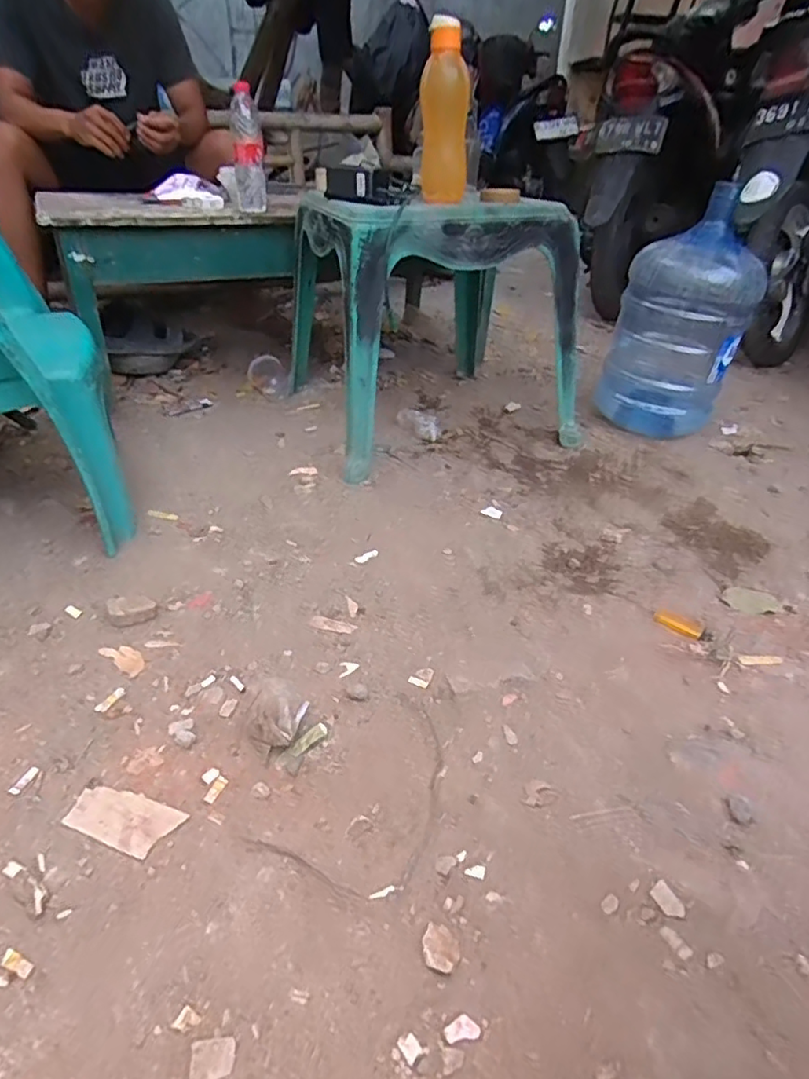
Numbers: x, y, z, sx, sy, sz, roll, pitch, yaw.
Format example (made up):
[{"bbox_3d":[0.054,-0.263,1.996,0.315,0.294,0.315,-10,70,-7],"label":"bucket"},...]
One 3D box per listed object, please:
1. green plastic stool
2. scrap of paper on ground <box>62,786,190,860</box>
[{"bbox_3d":[0.055,-0.468,1.256,0.488,0.453,0.491,-12,36,-21],"label":"green plastic stool"},{"bbox_3d":[-0.275,0.272,0.579,0.106,0.005,0.052,14,37,14],"label":"scrap of paper on ground"}]

